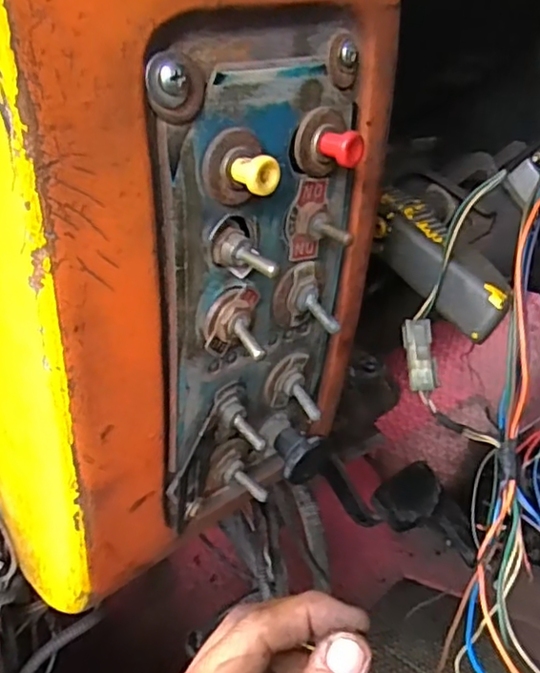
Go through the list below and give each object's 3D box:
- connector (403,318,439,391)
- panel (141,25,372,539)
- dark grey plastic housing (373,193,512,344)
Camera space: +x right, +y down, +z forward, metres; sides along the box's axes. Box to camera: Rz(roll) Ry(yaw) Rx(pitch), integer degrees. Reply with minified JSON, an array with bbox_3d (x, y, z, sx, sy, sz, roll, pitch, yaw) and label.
[{"bbox_3d":[0.073,0.009,0.308,0.014,0.035,0.005,-4,-10,-3],"label":"connector"},{"bbox_3d":[-0.001,-0.009,0.259,0.091,0.208,0.030,-24,40,-35],"label":"panel"},{"bbox_3d":[0.084,-0.037,0.322,0.025,0.028,0.089,-17,55,-29],"label":"dark grey plastic housing"}]

